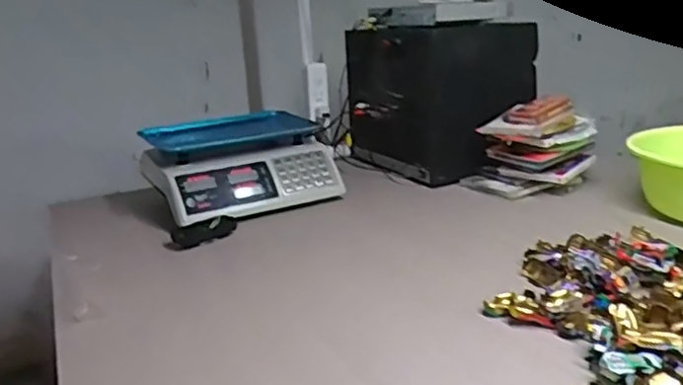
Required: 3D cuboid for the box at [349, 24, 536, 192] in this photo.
[{"bbox_3d":[0.213,-0.217,1.375,0.313,0.301,0.351,-10,17,-20],"label":"box"}]

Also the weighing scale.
[{"bbox_3d":[-0.202,-0.062,1.273,0.369,0.138,0.365,-12,18,-25],"label":"weighing scale"}]

